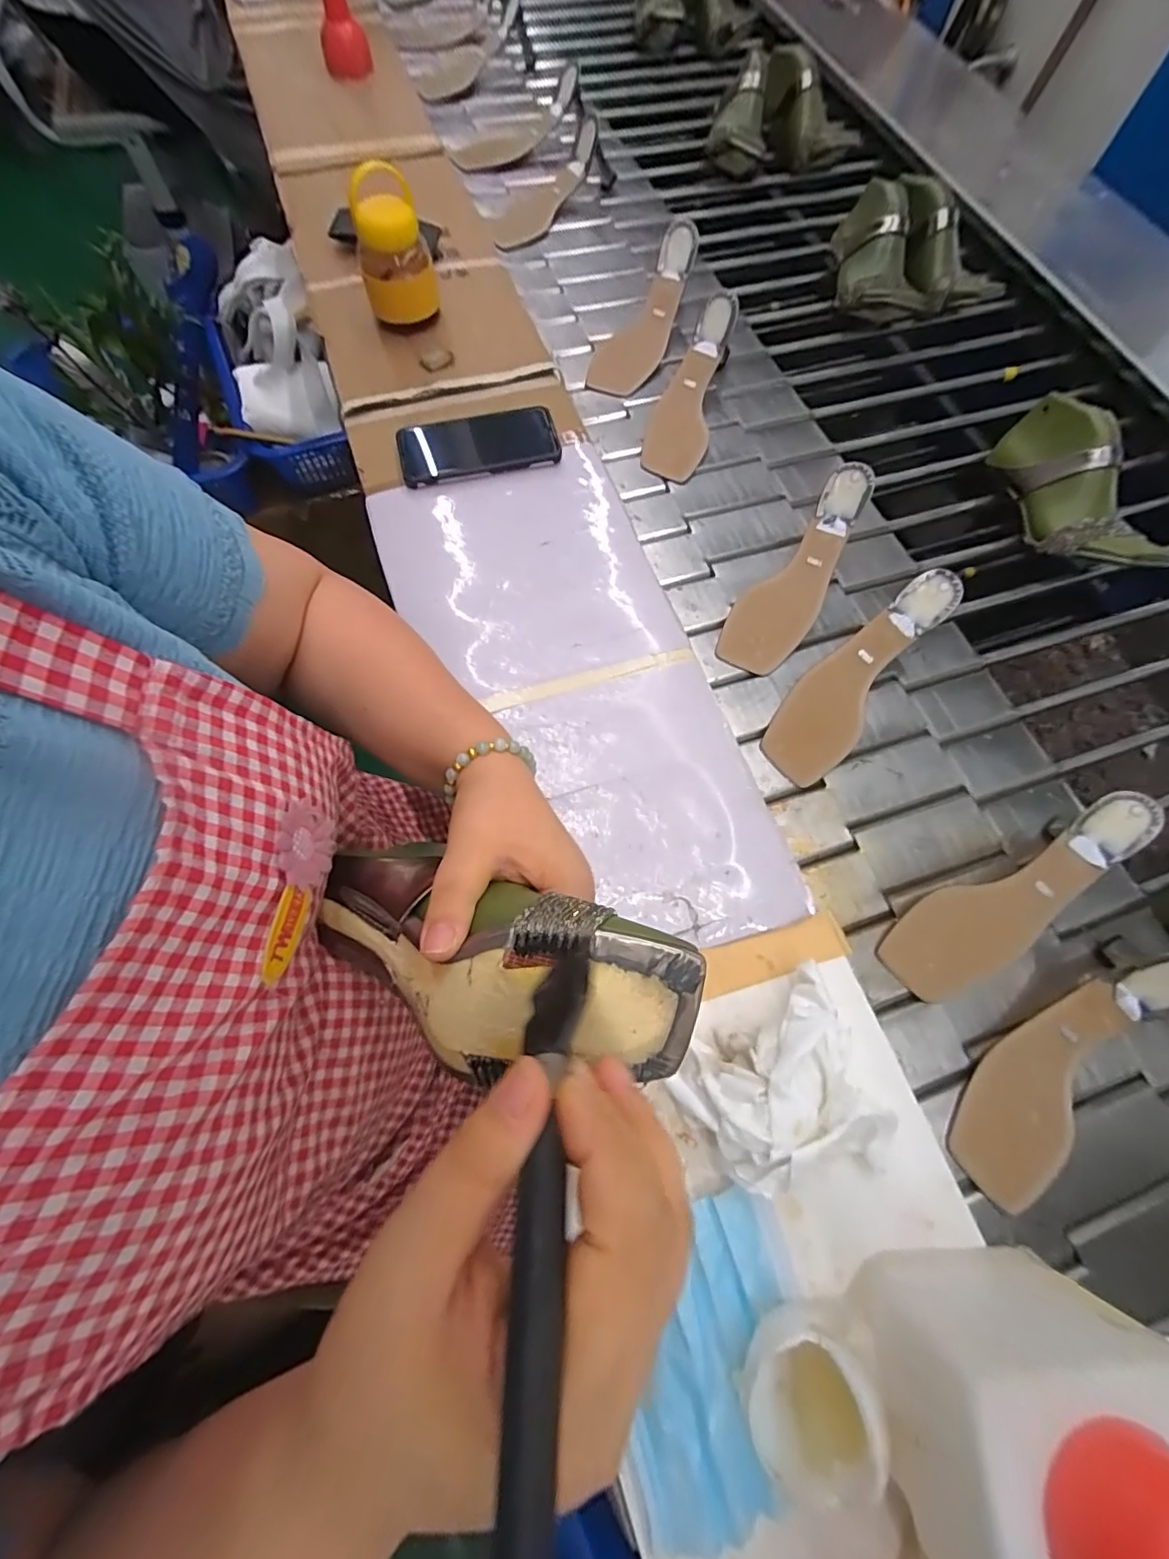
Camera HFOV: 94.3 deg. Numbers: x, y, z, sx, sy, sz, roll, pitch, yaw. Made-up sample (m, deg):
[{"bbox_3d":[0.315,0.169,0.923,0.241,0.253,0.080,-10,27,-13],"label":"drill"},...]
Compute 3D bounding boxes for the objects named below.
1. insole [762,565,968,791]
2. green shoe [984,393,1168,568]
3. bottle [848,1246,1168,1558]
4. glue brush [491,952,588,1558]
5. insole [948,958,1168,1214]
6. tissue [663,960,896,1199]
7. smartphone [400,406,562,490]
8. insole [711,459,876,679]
[{"bbox_3d":[0.257,-0.097,0.511,0.071,0.022,0.226,39,94,12],"label":"insole"},{"bbox_3d":[0.530,-0.315,0.594,0.078,0.086,0.227,-13,71,-6],"label":"green shoe"},{"bbox_3d":[0.219,0.301,0.216,0.114,0.233,0.103,1,71,-1],"label":"bottle"},{"bbox_3d":[-0.011,0.107,0.153,0.018,0.016,0.136,4,29,0],"label":"glue brush"},{"bbox_3d":[0.361,0.214,0.404,0.069,0.037,0.219,42,91,13],"label":"insole"},{"bbox_3d":[0.131,0.206,0.343,0.124,0.055,0.121,-27,74,-10],"label":"tissue"},{"bbox_3d":[-0.110,-0.346,0.570,0.163,0.016,0.070,-8,84,-1],"label":"smartphone"},{"bbox_3d":[0.216,-0.208,0.550,0.073,0.029,0.225,32,92,9],"label":"insole"}]

